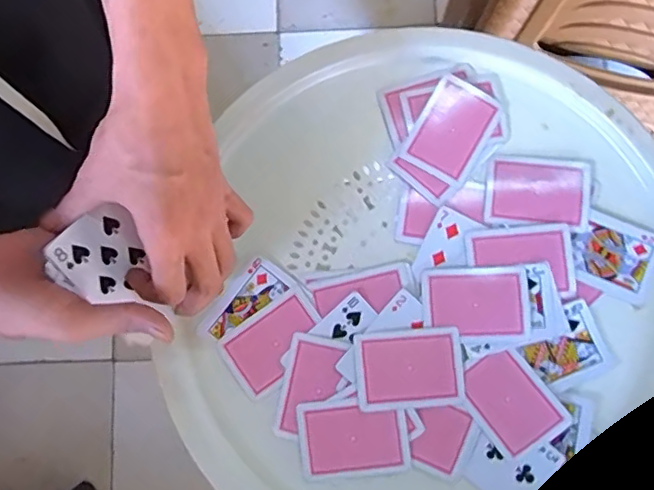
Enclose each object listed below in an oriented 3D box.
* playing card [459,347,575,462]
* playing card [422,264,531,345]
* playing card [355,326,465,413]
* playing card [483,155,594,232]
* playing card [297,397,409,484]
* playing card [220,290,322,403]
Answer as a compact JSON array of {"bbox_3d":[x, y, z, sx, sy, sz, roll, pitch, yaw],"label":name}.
[{"bbox_3d":[0.146,0.125,0.448,0.060,0.004,0.081,-38,80,0],"label":"playing card"},{"bbox_3d":[0.122,0.049,0.462,0.083,0.004,0.060,-4,78,2],"label":"playing card"},{"bbox_3d":[0.067,0.100,0.452,0.084,0.004,0.061,-5,76,-1],"label":"playing card"},{"bbox_3d":[0.181,-0.045,0.479,0.085,0.005,0.062,5,78,4],"label":"playing card"},{"bbox_3d":[0.021,0.155,0.447,0.084,0.006,0.062,-8,88,4],"label":"playing card"},{"bbox_3d":[-0.044,0.081,0.467,0.083,0.010,0.055,-36,79,-8],"label":"playing card"}]

